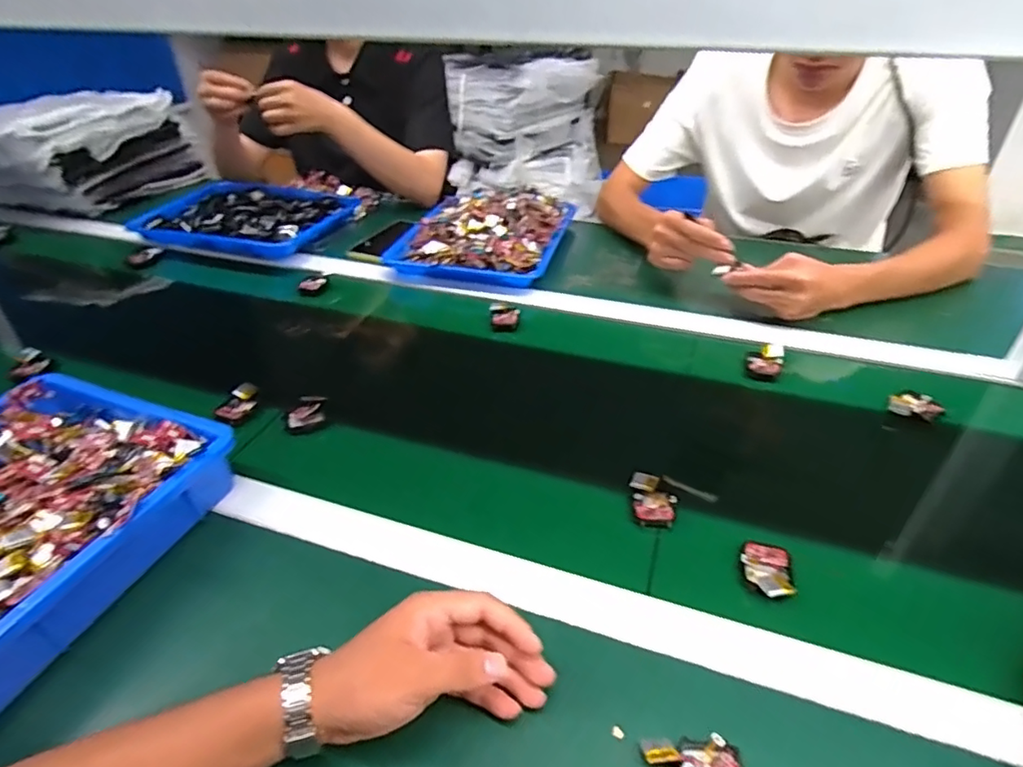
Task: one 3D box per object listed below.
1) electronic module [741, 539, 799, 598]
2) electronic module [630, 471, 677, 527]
[{"bbox_3d":[0.201,0.145,0.452,0.036,0.010,0.052,8,39,13],"label":"electronic module"},{"bbox_3d":[0.126,0.104,0.512,0.038,0.016,0.053,3,38,6],"label":"electronic module"}]

